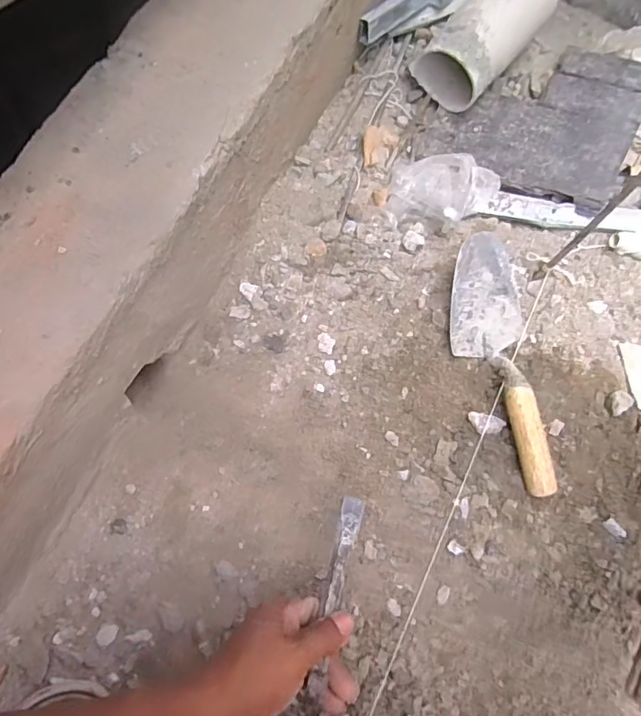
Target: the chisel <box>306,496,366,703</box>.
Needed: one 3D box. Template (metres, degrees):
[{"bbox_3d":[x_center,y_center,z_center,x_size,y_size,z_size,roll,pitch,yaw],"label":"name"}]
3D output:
[{"bbox_3d":[0.013,0.191,0.432,0.019,0.008,0.167,18,46,2],"label":"chisel"}]

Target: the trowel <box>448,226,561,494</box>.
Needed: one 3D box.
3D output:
[{"bbox_3d":[0.198,0.010,0.554,0.092,0.073,0.276,-8,75,-6],"label":"trowel"}]

